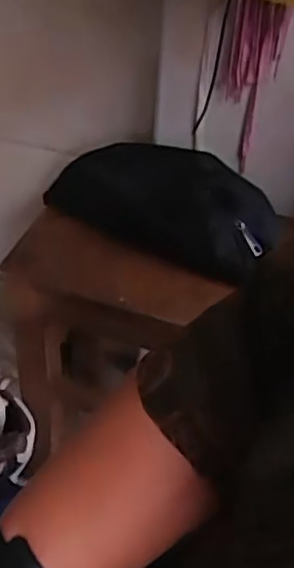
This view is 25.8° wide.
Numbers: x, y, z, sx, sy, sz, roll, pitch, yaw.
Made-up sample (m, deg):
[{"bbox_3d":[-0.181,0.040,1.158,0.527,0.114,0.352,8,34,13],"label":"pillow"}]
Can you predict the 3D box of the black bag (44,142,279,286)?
[{"bbox_3d":[0.024,-0.095,0.719,0.265,0.067,0.138,23,44,21],"label":"black bag"}]

